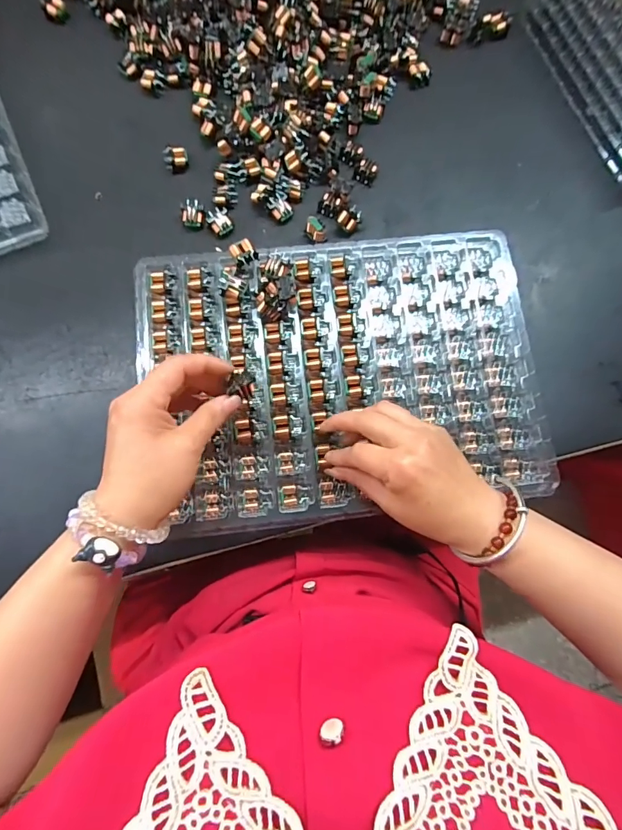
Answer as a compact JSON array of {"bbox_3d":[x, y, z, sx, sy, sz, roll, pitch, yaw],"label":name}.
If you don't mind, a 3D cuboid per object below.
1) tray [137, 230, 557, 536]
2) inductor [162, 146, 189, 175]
[{"bbox_3d":[0.027,-0.036,0.353,0.329,0.024,0.241,-5,82,-4],"label":"tray"},{"bbox_3d":[-0.132,-0.252,0.407,0.023,0.015,0.018,-15,82,-6],"label":"inductor"}]

